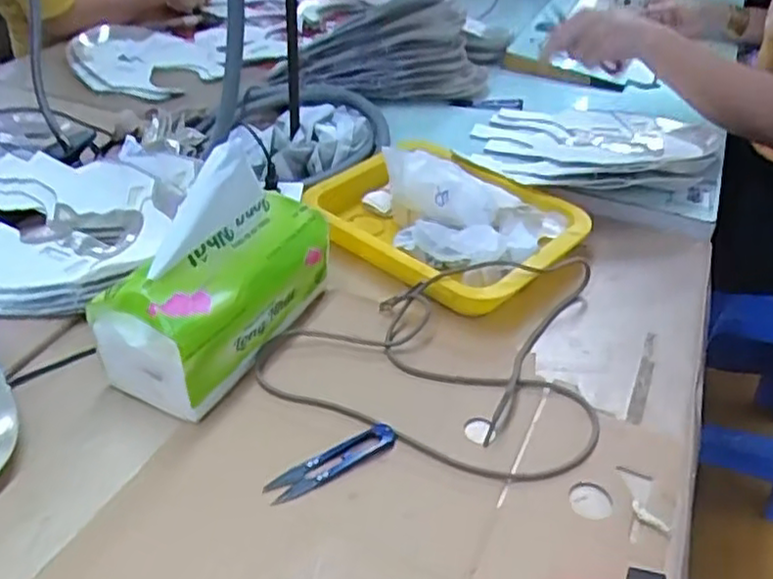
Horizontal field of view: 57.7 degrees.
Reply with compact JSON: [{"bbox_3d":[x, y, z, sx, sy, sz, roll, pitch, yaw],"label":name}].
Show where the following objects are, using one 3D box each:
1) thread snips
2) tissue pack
[{"bbox_3d":[-0.038,0.125,0.510,0.102,0.009,0.026,-23,45,-28],"label":"thread snips"},{"bbox_3d":[-0.133,-0.022,0.564,0.089,0.163,0.197,20,42,22],"label":"tissue pack"}]

